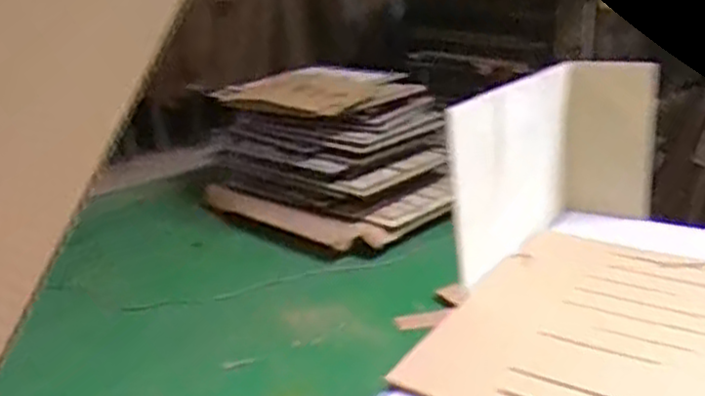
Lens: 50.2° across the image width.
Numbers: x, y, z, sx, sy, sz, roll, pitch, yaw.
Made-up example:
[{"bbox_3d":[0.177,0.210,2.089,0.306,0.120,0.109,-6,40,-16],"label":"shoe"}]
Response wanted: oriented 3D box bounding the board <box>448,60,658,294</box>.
[{"bbox_3d":[0.454,-0.078,1.642,0.180,0.366,0.633,15,26,39],"label":"board"}]

